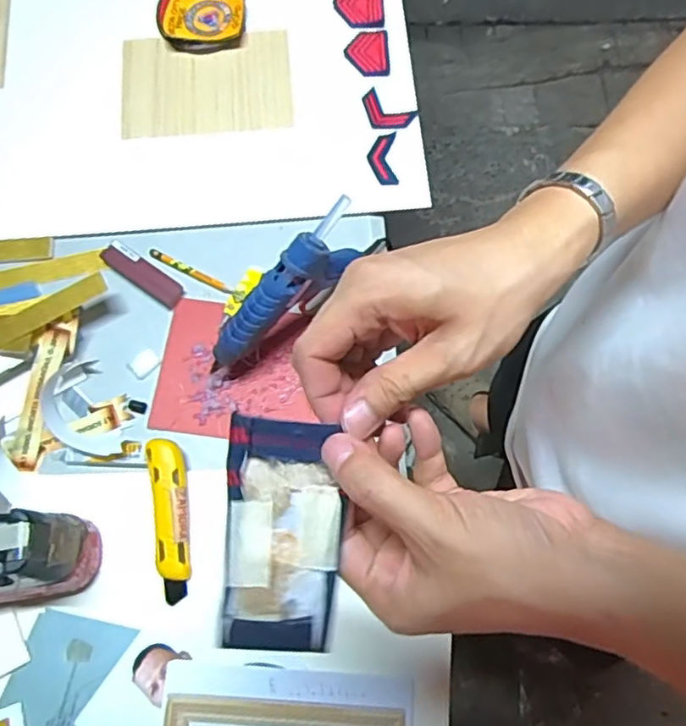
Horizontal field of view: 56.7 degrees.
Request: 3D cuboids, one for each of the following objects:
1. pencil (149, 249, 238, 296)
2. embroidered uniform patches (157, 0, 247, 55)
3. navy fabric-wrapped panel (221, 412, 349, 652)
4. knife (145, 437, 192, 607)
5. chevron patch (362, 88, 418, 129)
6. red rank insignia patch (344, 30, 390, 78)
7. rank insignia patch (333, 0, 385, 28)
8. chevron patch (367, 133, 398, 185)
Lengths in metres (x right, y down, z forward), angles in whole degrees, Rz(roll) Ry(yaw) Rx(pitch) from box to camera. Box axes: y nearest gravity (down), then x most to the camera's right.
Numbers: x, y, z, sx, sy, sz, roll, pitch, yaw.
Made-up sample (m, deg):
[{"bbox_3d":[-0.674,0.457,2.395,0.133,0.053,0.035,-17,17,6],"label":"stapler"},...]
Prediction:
[{"bbox_3d":[-0.158,-0.095,0.672,0.102,0.010,0.013,24,75,8],"label":"pencil"},{"bbox_3d":[-0.168,-0.411,0.752,0.097,0.024,0.095,-22,74,-7],"label":"embroidered uniform patches"},{"bbox_3d":[-0.026,0.074,0.278,0.049,0.005,0.099,2,89,-11],"label":"navy fabric-wrapped panel"},{"bbox_3d":[-0.159,0.143,0.588,0.034,0.019,0.144,-10,73,-4],"label":"knife"},{"bbox_3d":[0.046,-0.284,0.724,0.065,0.009,0.041,33,84,13],"label":"chevron patch"},{"bbox_3d":[0.028,-0.363,0.744,0.050,0.006,0.064,-1,75,-4],"label":"red rank insignia patch"},{"bbox_3d":[0.020,-0.430,0.765,0.058,0.007,0.064,-1,75,2],"label":"rank insignia patch"},{"bbox_3d":[0.043,-0.228,0.704,0.030,0.006,0.065,-2,72,-1],"label":"chevron patch"}]

